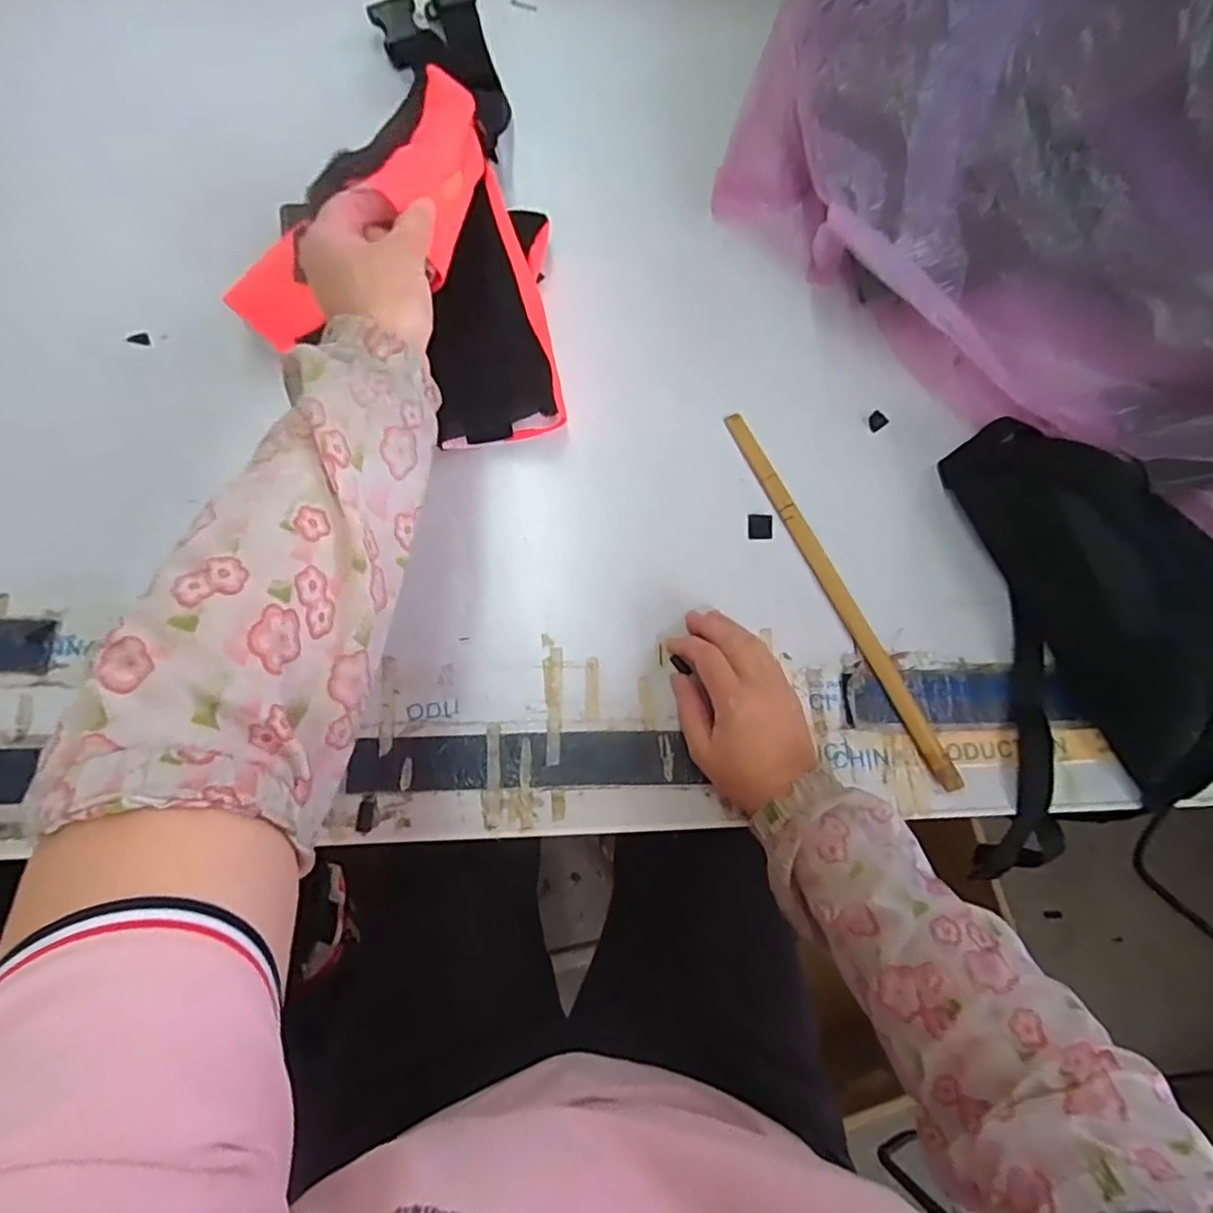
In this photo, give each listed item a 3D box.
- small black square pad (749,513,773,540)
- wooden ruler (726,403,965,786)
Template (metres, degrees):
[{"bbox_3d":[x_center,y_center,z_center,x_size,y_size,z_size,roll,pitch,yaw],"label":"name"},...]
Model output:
[{"bbox_3d":[0.127,-0.066,0.533,0.020,0.004,0.022,1,74,-1],"label":"small black square pad"},{"bbox_3d":[0.184,-0.014,0.519,0.017,0.008,0.338,-25,76,-8],"label":"wooden ruler"}]

